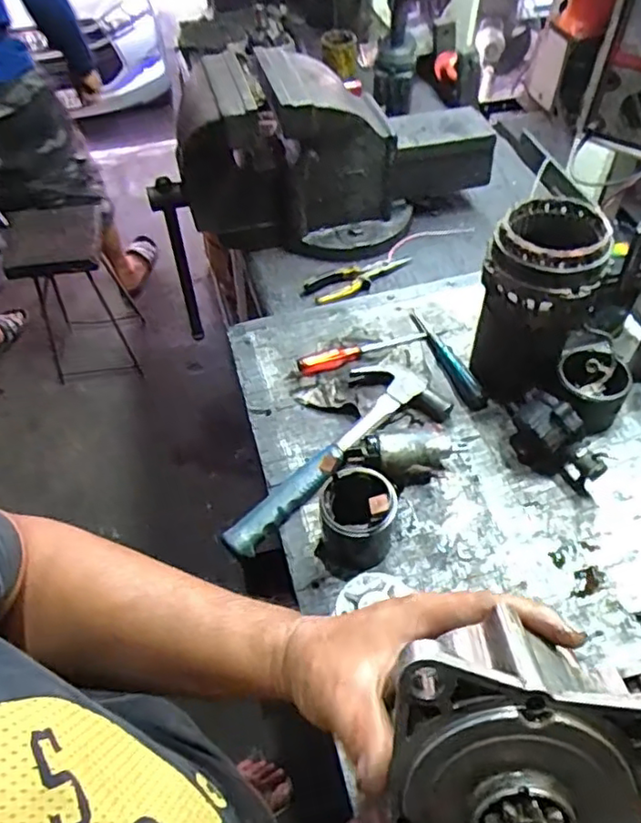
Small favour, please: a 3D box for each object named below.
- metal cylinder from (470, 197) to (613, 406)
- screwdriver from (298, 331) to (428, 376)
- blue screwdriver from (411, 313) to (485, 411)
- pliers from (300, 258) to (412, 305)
[{"bbox_3d":[0.261,-0.126,0.765,0.126,0.233,0.124,18,55,15],"label":"metal cylinder"},{"bbox_3d":[0.063,-0.084,0.864,0.190,0.019,0.034,-19,52,-12],"label":"screwdriver"},{"bbox_3d":[0.176,-0.080,0.866,0.026,0.020,0.191,-17,52,-10],"label":"blue screwdriver"},{"bbox_3d":[0.065,-0.216,1.019,0.195,0.024,0.058,-27,54,-17],"label":"pliers"}]

